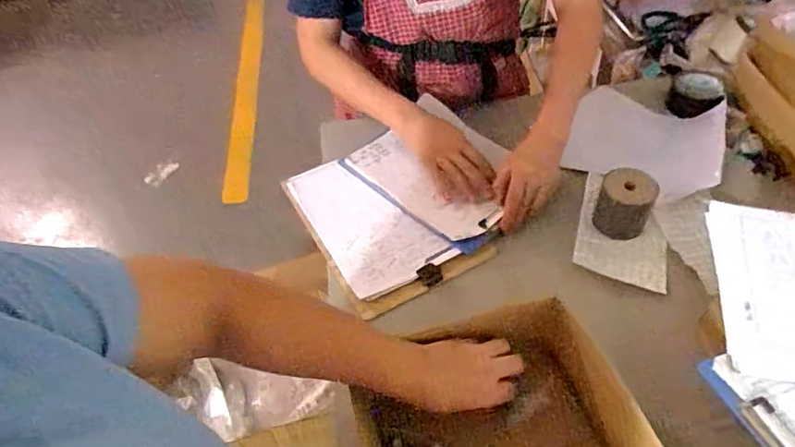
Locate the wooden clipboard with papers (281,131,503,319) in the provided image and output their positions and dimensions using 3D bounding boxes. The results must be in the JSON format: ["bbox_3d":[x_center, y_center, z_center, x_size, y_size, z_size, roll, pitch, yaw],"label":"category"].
[{"bbox_3d":[-0.016,-0.019,0.854,0.244,0.024,0.317,-26,51,-16],"label":"wooden clipboard with papers"}]

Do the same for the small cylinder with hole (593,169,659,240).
[{"bbox_3d":[0.332,-0.029,0.775,0.077,0.079,0.065,16,52,20],"label":"small cylinder with hole"}]

